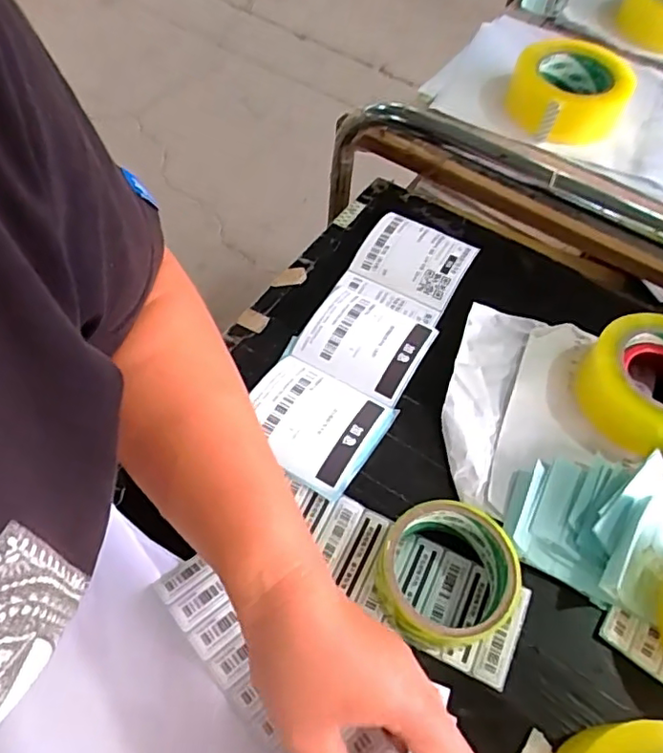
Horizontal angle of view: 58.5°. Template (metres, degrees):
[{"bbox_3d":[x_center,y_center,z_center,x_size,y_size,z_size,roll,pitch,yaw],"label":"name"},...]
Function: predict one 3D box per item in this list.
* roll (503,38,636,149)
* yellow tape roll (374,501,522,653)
[{"bbox_3d":[0.263,-0.317,0.665,0.128,0.057,0.125,2,57,-3],"label":"roll"},{"bbox_3d":[0.076,0.136,0.404,0.095,0.046,0.087,1,59,-2],"label":"yellow tape roll"}]

